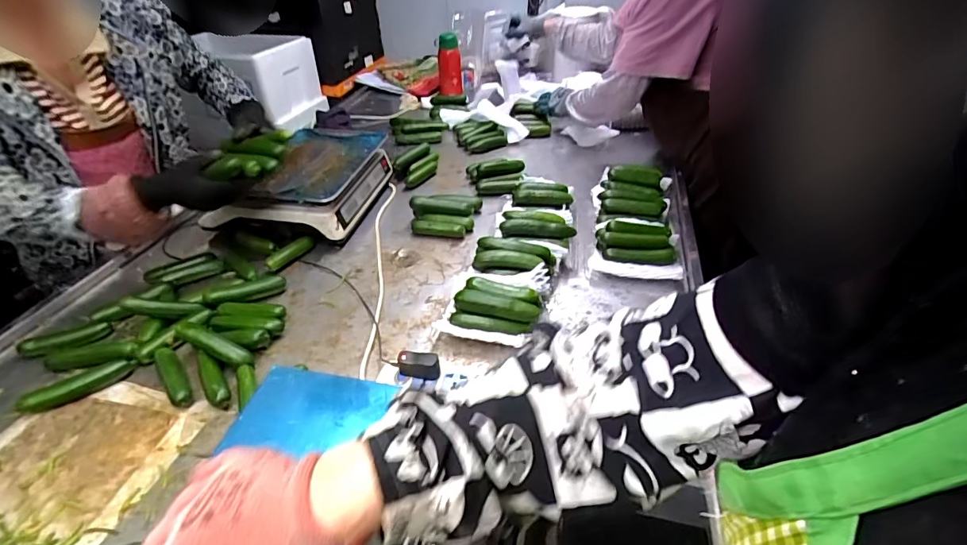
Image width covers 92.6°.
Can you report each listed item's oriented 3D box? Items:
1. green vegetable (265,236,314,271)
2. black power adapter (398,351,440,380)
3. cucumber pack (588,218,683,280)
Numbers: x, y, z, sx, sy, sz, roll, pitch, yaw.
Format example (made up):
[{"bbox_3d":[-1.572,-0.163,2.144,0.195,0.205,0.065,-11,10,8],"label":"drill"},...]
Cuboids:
[{"bbox_3d":[-0.377,-0.038,0.898,0.027,0.031,0.100,26,43,28],"label":"green vegetable"},{"bbox_3d":[-0.089,0.125,0.630,0.056,0.036,0.020,6,38,5],"label":"black power adapter"},{"bbox_3d":[0.288,-0.043,0.864,0.162,0.076,0.130,10,38,9],"label":"cucumber pack"}]

